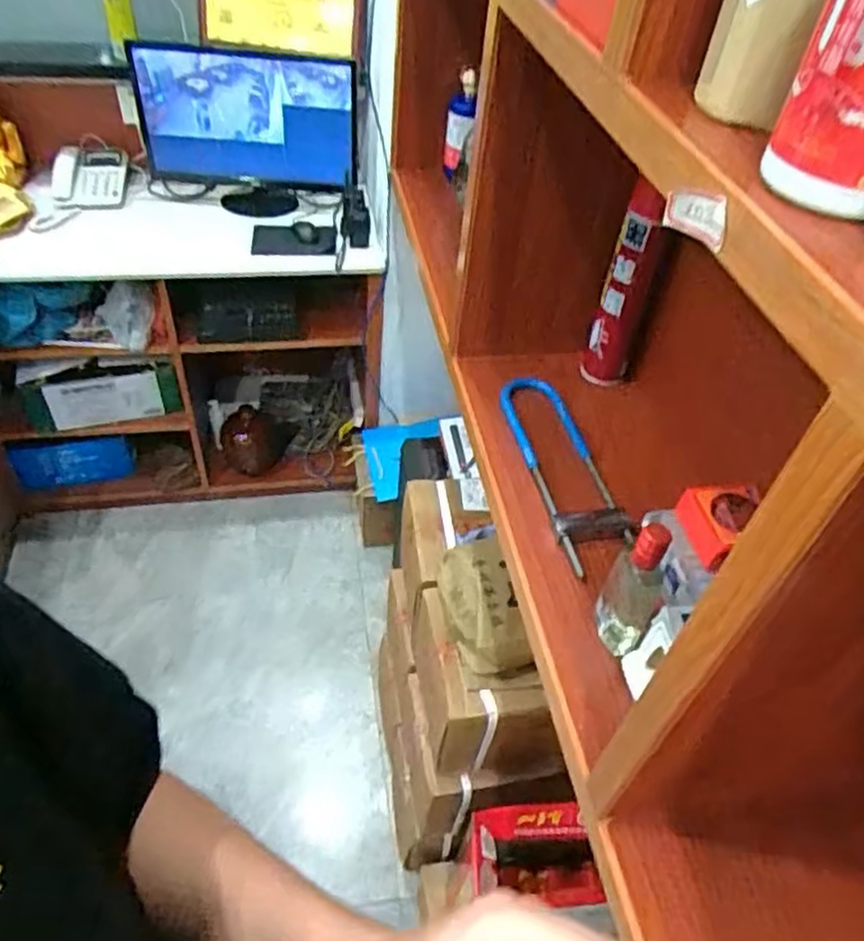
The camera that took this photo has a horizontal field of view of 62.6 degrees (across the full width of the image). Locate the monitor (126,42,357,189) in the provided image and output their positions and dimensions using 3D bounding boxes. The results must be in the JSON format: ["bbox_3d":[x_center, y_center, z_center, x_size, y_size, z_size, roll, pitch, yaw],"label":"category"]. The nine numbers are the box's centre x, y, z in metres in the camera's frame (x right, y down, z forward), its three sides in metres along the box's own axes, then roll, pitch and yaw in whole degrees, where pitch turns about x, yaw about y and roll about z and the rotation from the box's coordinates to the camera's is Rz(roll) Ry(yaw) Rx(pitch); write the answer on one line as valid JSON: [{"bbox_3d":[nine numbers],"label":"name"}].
[{"bbox_3d":[-0.438,-0.819,1.662,0.494,0.329,0.060,6,55,2],"label":"monitor"}]

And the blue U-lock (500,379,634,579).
[{"bbox_3d":[0.165,-0.014,0.902,0.092,0.033,0.325,-5,47,-12],"label":"blue U-lock"}]

